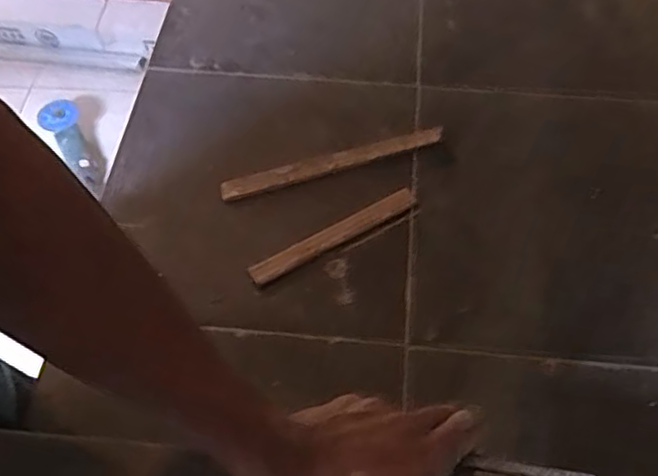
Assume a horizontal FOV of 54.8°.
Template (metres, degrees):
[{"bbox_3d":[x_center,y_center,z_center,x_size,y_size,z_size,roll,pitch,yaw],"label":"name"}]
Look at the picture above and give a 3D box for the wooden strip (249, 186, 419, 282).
[{"bbox_3d":[0.005,-0.003,0.579,0.166,0.010,0.022,-26,61,-15],"label":"wooden strip"}]

